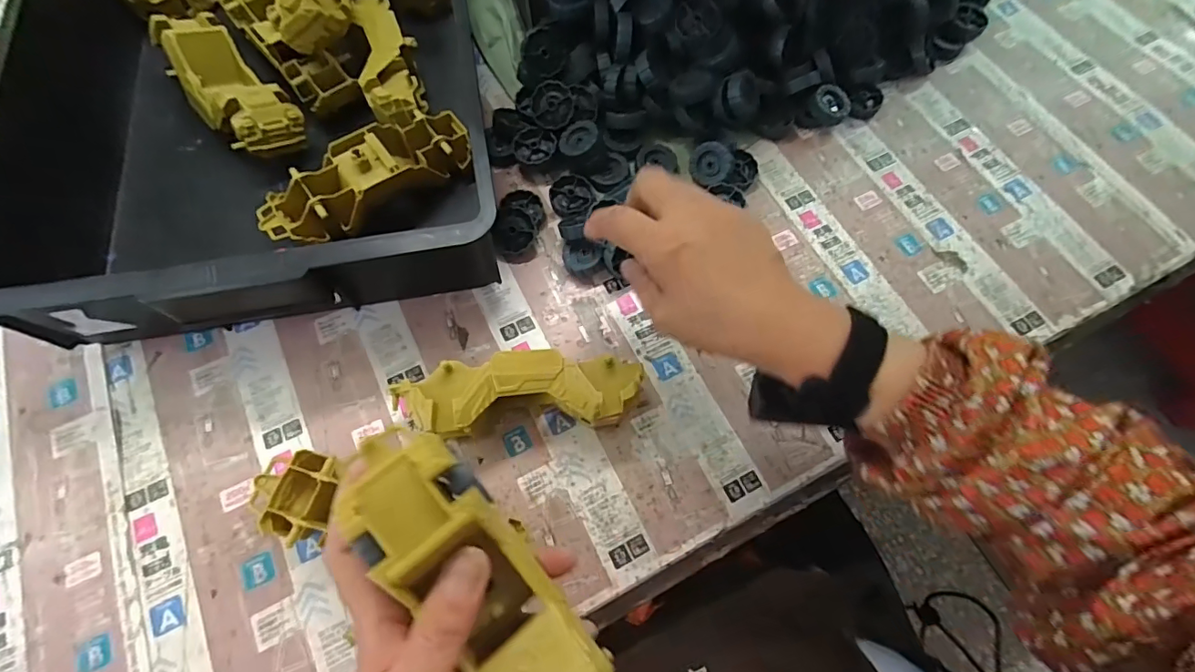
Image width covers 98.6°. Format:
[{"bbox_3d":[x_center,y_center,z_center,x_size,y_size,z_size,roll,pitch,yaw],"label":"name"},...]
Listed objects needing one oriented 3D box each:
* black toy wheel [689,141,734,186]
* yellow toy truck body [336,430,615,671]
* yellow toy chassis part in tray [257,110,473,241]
[{"bbox_3d":[0.104,-0.157,0.466,0.038,0.015,0.035,-4,109,33],"label":"black toy wheel"},{"bbox_3d":[-0.051,0.115,0.232,0.057,0.047,0.167,-37,87,-12],"label":"yellow toy truck body"},{"bbox_3d":[-0.191,-0.132,0.437,0.175,0.052,0.062,-29,72,-9],"label":"yellow toy chassis part in tray"}]

